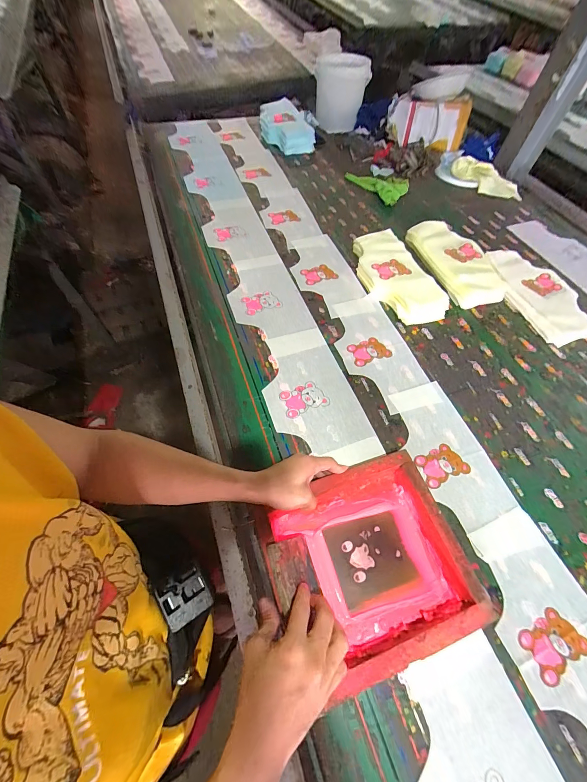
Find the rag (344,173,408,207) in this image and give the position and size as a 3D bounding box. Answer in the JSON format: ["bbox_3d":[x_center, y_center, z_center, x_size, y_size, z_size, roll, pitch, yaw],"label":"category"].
[{"bbox_3d":[0.314,-0.706,1.049,0.186,0.028,0.211,-29,64,-19],"label":"rag"}]

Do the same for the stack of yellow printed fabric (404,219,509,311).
[{"bbox_3d":[0.418,-0.346,0.809,0.158,0.057,0.298,-10,59,-9],"label":"stack of yellow printed fabric"}]

